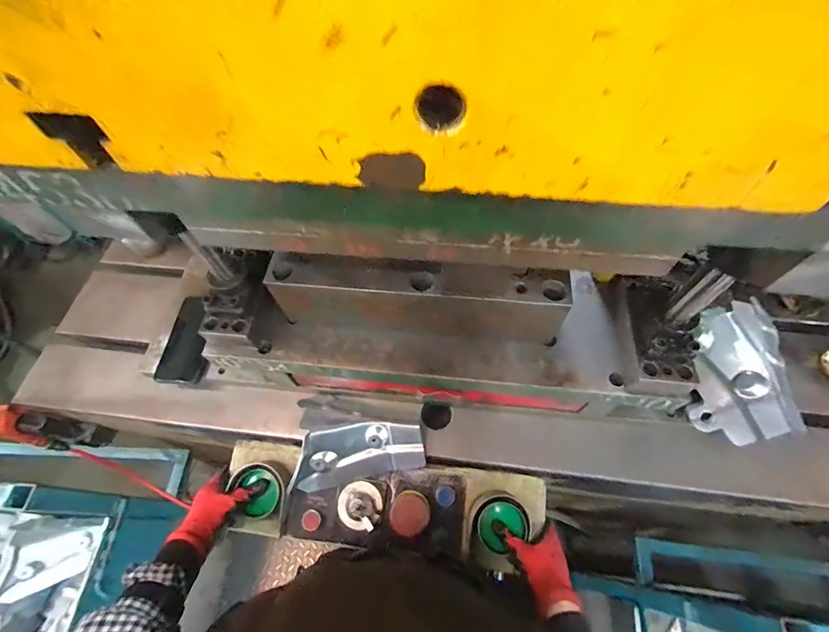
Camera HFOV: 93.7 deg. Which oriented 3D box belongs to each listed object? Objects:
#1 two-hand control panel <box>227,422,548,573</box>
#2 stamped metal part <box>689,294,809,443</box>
[{"bbox_3d":[-0.046,0.264,0.596,0.476,0.093,0.172,6,61,4],"label":"two-hand control panel"},{"bbox_3d":[0.461,0.081,0.552,0.116,0.074,0.198,7,61,6],"label":"stamped metal part"}]

